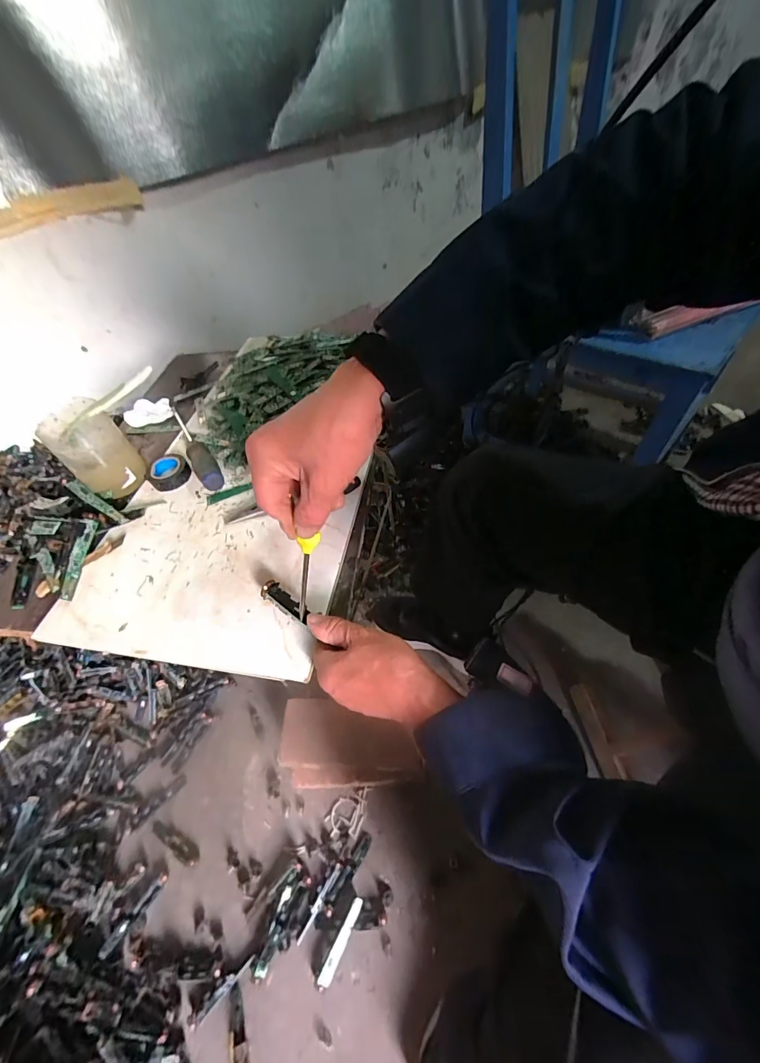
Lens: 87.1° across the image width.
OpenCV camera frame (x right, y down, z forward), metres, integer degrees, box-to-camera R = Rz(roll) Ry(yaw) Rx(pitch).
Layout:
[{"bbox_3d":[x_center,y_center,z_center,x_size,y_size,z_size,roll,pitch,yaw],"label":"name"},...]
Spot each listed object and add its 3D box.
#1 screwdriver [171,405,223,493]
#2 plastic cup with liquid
[{"bbox_3d":[-0.266,-0.127,0.559,0.027,0.027,0.232,-31,53,-15],"label":"screwdriver"},{"bbox_3d":[-0.353,-0.105,0.495,0.069,0.102,0.073,-5,51,6],"label":"plastic cup with liquid"}]

